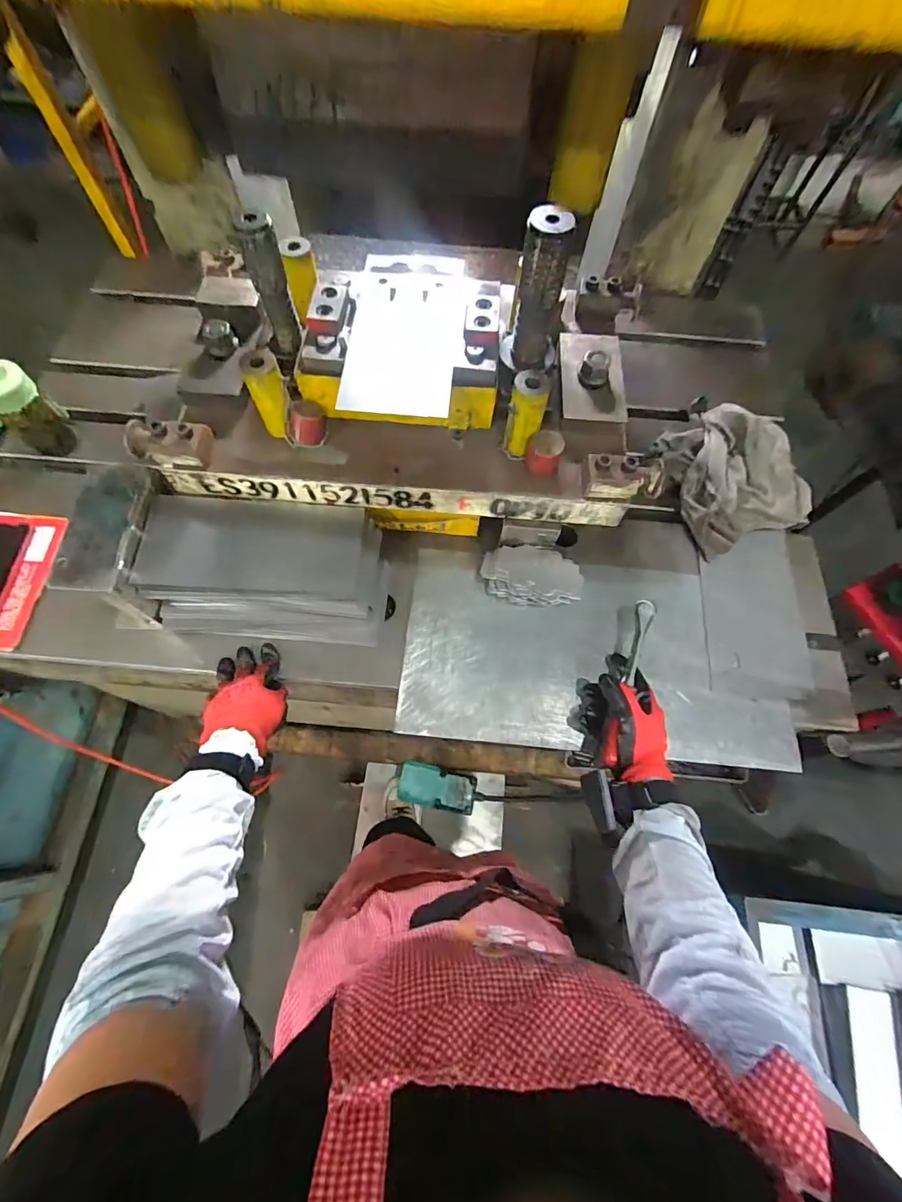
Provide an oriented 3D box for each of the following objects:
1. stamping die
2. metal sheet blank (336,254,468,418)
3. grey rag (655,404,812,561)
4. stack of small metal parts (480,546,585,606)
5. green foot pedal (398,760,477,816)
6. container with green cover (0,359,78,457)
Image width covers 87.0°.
[{"bbox_3d":[-0.061,-0.276,0.585,0.594,0.244,0.295,2,66,-1],"label":"stamping die"},{"bbox_3d":[-0.051,-0.317,0.555,0.127,0.009,0.245,4,68,0],"label":"metal sheet blank"},{"bbox_3d":[0.408,-0.195,0.707,0.186,0.070,0.218,-21,68,-11],"label":"grey rag"},{"bbox_3d":[0.109,-0.031,0.647,0.131,0.046,0.075,13,66,4],"label":"stack of small metal parts"},{"bbox_3d":[-0.029,0.492,1.246,0.209,0.055,0.102,22,65,-16],"label":"green foot pedal"},{"bbox_3d":[-0.615,-0.273,0.680,0.058,0.124,0.084,37,70,14],"label":"container with green cover"}]

